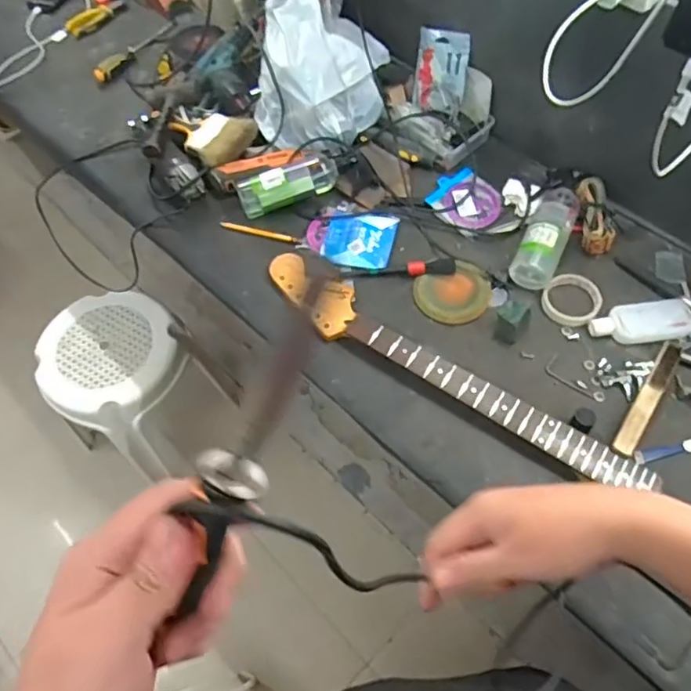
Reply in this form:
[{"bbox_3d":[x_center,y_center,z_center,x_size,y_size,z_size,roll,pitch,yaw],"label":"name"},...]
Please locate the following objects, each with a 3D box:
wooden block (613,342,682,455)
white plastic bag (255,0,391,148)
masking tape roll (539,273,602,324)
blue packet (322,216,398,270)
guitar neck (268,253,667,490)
[{"bbox_3d":[0.421,0.073,0.817,0.025,0.022,0.192,31,66,19],"label":"wooden block"},{"bbox_3d":[-0.048,-0.516,1.086,0.236,0.170,0.244,6,61,7],"label":"white plastic bag"},{"bbox_3d":[0.357,-0.074,0.924,0.087,0.021,0.080,-1,60,2],"label":"masking tape roll"},{"bbox_3d":[0.023,-0.183,1.014,0.117,0.014,0.115,12,61,10],"label":"blue packet"},{"bbox_3d":[0.133,0.031,0.868,0.635,0.027,0.090,32,67,20],"label":"guitar neck"}]

